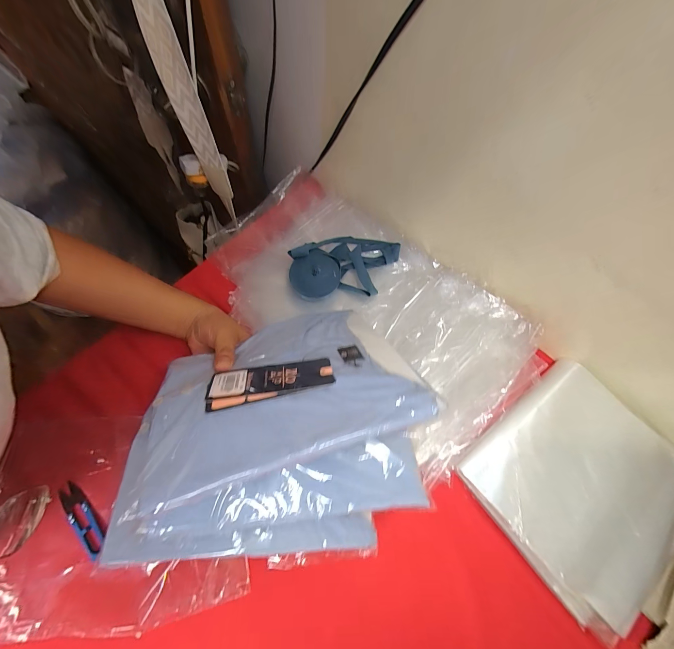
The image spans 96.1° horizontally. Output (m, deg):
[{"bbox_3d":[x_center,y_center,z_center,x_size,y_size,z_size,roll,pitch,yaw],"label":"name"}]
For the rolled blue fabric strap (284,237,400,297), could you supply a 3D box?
[{"bbox_3d":[0.011,-0.096,0.477,0.167,0.028,0.100,-5,70,-2],"label":"rolled blue fabric strap"}]

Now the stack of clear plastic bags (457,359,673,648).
[{"bbox_3d":[0.318,0.201,0.385,0.242,0.027,0.233,-35,79,-17],"label":"stack of clear plastic bags"}]

